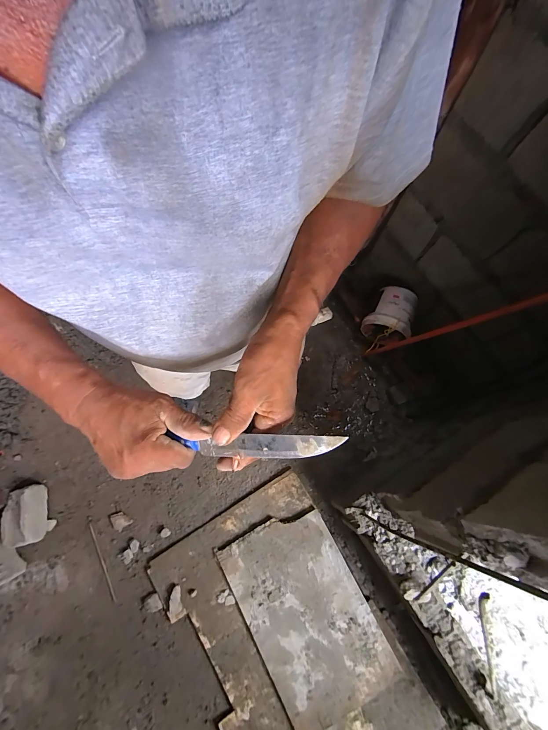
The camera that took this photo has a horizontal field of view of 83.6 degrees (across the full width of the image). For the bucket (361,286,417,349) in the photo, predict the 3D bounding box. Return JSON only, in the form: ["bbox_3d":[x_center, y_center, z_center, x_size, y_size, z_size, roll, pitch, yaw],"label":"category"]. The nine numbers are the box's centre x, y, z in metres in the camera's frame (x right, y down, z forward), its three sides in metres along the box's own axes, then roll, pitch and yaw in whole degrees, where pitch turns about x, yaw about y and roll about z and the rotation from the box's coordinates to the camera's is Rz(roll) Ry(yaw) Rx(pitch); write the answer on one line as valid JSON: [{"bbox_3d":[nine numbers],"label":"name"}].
[{"bbox_3d":[0.487,-0.200,1.298,0.175,0.193,0.205,26,75,5],"label":"bucket"}]

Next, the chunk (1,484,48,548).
[{"bbox_3d":[-0.897,0.543,1.103,0.140,0.084,0.194,-12,75,-5],"label":"chunk"}]

